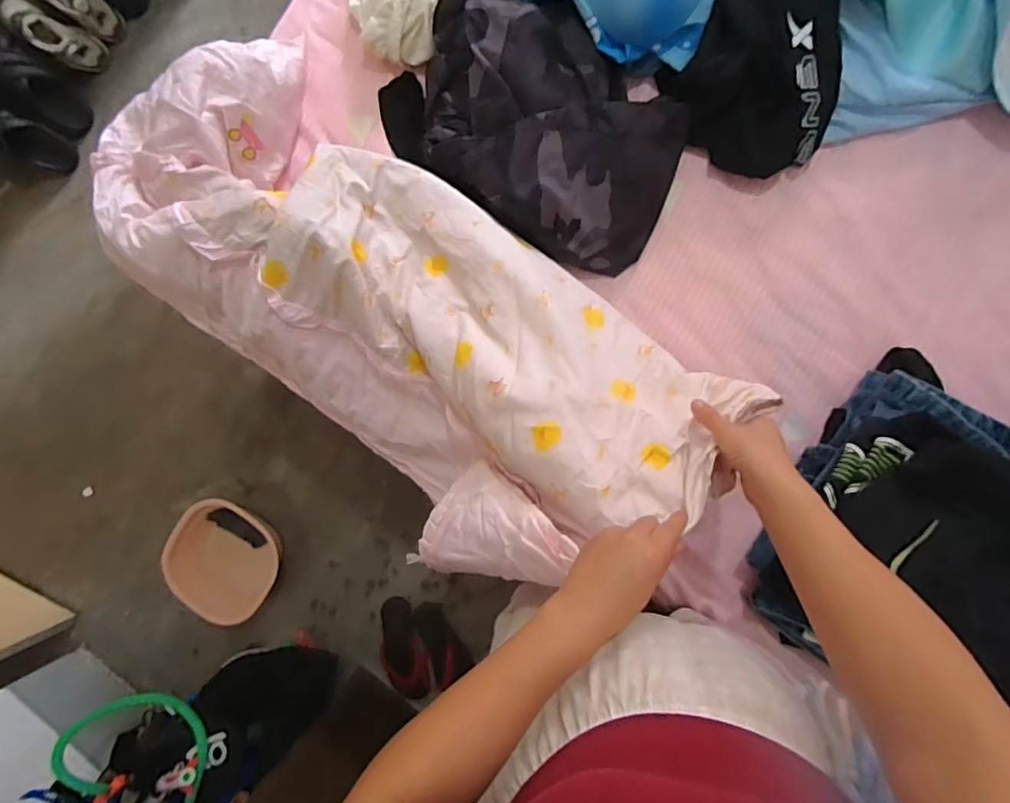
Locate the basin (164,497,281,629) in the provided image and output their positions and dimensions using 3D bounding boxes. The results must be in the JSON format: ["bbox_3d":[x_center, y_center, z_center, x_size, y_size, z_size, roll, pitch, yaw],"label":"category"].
[{"bbox_3d":[-0.690,0.389,1.339,0.258,0.081,0.295,-30,88,9],"label":"basin"}]

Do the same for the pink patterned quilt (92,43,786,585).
[{"bbox_3d":[-0.164,-0.121,0.706,0.864,0.214,0.362,35,97,14],"label":"pink patterned quilt"}]

